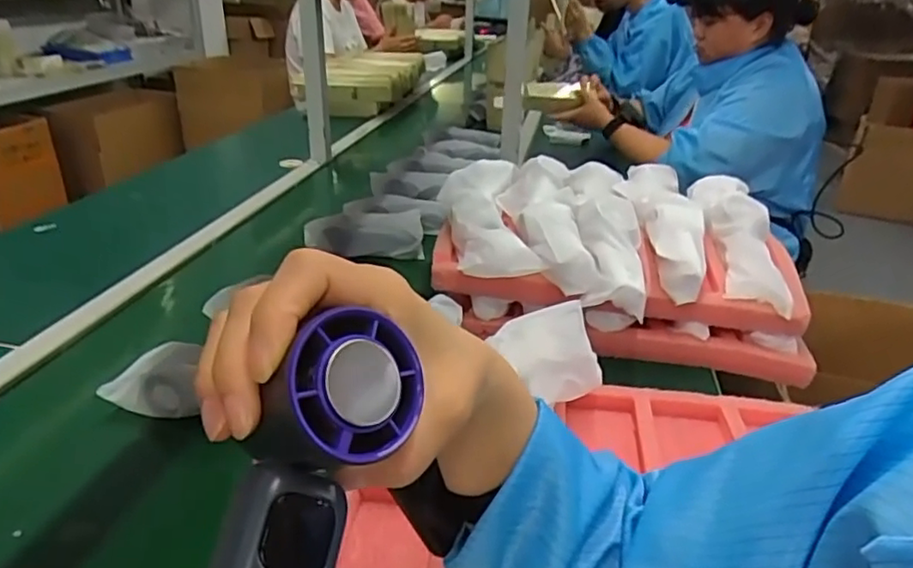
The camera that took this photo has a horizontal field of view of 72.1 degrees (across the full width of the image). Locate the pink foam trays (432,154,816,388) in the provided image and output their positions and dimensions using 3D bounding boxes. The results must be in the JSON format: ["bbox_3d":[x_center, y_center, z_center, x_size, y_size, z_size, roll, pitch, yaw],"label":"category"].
[{"bbox_3d":[0.186,-0.037,0.804,0.402,0.155,0.311,4,26,4],"label":"pink foam trays"}]

